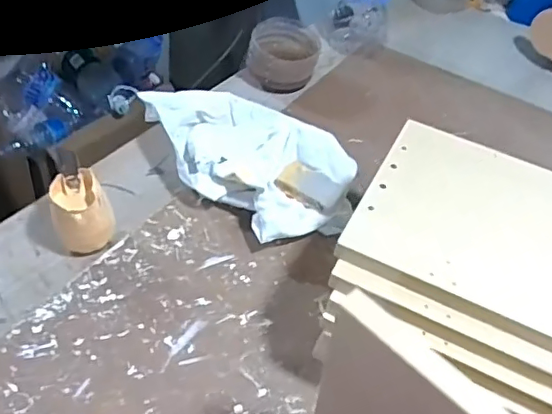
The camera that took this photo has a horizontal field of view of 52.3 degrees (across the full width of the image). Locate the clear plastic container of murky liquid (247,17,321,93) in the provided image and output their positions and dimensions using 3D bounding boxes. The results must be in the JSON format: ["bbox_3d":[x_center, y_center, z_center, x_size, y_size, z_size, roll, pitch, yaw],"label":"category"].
[{"bbox_3d":[0.010,-0.225,0.844,0.103,0.070,0.083,9,44,0],"label":"clear plastic container of murky liquid"}]

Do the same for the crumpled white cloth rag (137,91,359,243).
[{"bbox_3d":[-0.036,-0.068,0.678,0.292,0.057,0.179,37,51,26],"label":"crumpled white cloth rag"}]

